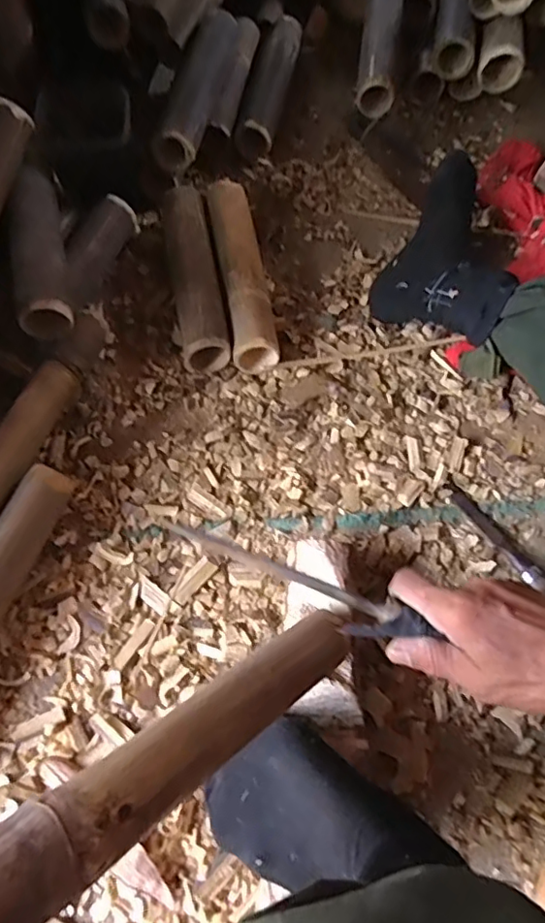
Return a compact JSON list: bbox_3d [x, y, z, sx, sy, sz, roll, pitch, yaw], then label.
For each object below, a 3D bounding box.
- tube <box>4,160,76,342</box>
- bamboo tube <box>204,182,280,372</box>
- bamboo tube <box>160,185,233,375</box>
[{"bbox_3d":[-0.274,-0.245,0.653,0.060,0.052,0.226,-13,68,-7],"label":"tube"},{"bbox_3d":[-0.041,-0.241,0.713,0.055,0.057,0.272,-9,68,-5],"label":"bamboo tube"},{"bbox_3d":[-0.099,-0.236,0.710,0.060,0.065,0.253,-10,68,-6],"label":"bamboo tube"}]

